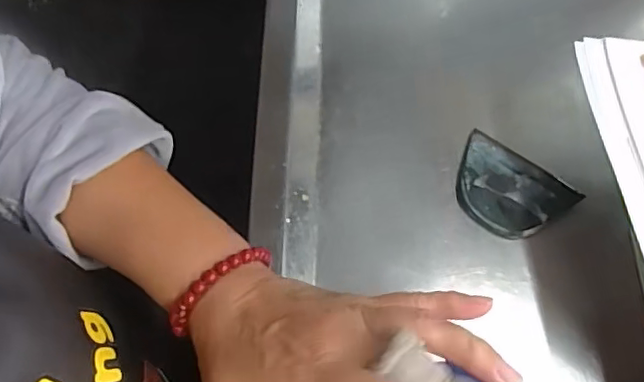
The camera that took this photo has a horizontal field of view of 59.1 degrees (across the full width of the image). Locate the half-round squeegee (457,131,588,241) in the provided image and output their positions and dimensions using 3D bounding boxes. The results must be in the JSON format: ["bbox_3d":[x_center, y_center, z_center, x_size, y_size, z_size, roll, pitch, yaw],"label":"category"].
[{"bbox_3d":[0.126,0.000,0.386,0.078,0.008,0.058,35,73,14],"label":"half-round squeegee"}]

